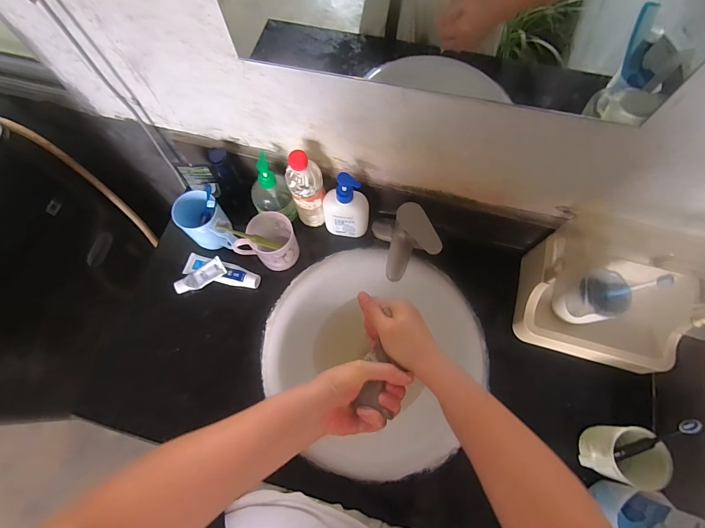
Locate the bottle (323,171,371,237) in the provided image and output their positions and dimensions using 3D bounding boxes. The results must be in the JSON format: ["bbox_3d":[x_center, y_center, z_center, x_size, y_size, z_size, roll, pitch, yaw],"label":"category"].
[{"bbox_3d":[-0.013,-0.107,0.671,0.087,0.170,0.044,5,70,3],"label":"bottle"}]

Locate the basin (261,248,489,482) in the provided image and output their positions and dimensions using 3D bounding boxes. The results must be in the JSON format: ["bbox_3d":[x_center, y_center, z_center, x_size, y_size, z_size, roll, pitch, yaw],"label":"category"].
[{"bbox_3d":[0.046,0.160,0.664,0.388,0.126,0.401,-35,73,-11],"label":"basin"}]

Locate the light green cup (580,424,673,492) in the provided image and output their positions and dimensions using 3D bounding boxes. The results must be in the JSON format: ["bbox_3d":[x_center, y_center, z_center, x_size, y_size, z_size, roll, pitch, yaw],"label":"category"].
[{"bbox_3d":[0.417,0.294,0.556,0.080,0.086,0.080,0,70,1],"label":"light green cup"}]

